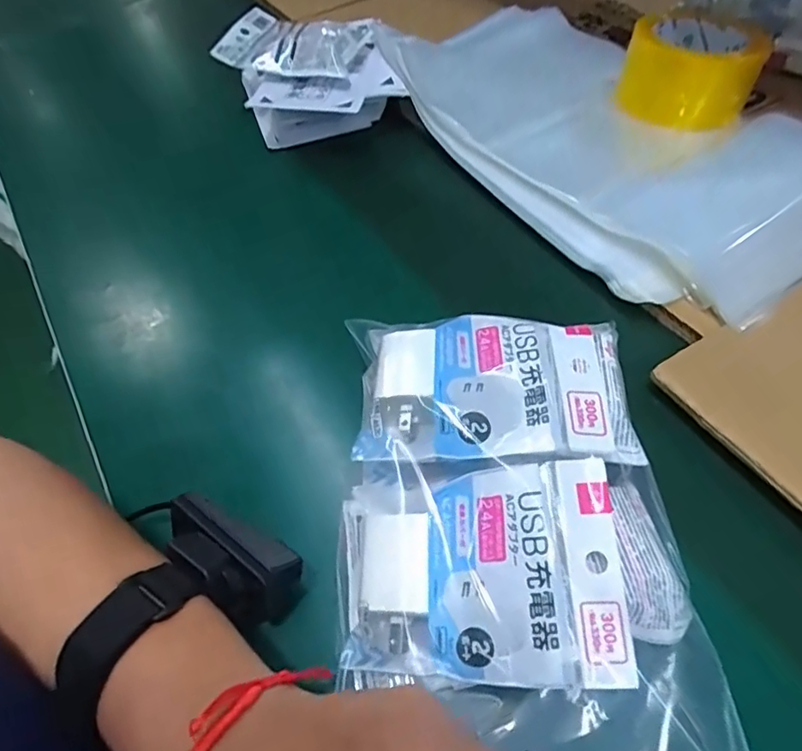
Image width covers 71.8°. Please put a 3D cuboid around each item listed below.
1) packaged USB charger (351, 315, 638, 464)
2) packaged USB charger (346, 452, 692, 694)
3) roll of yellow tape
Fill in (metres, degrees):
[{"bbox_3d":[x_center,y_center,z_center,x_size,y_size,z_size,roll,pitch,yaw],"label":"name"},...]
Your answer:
[{"bbox_3d":[0.050,0.006,0.304,0.138,0.026,0.088,2,53,4],"label":"packaged USB charger"},{"bbox_3d":[0.050,0.091,0.263,0.156,0.041,0.092,3,53,5],"label":"packaged USB charger"},{"bbox_3d":[0.253,-0.265,0.479,0.099,0.058,0.099,-1,53,2],"label":"roll of yellow tape"}]

